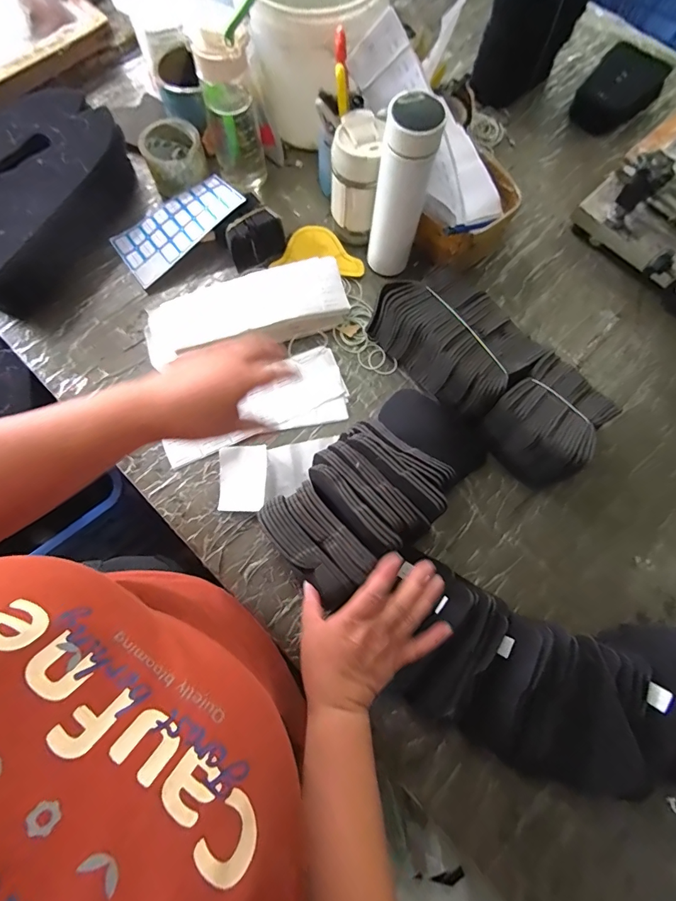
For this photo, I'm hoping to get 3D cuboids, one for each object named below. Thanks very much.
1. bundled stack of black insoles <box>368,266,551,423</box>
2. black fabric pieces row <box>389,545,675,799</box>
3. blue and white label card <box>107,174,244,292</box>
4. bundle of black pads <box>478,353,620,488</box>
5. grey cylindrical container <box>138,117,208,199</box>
[{"bbox_3d":[0.160,-0.150,0.576,0.134,0.096,0.195,-39,79,-11],"label":"bundled stack of black insoles"},{"bbox_3d":[0.261,0.258,0.447,0.387,0.058,0.182,10,74,-1],"label":"black fabric pieces row"},{"bbox_3d":[-0.249,-0.352,0.649,0.199,0.018,0.117,-36,68,4],"label":"blue and white label card"},{"bbox_3d":[0.274,-0.040,0.546,0.126,0.097,0.140,42,78,10],"label":"bundle of black pads"},{"bbox_3d":[-0.262,-0.472,0.666,0.090,0.066,0.082,0,74,-1],"label":"grey cylindrical container"}]

